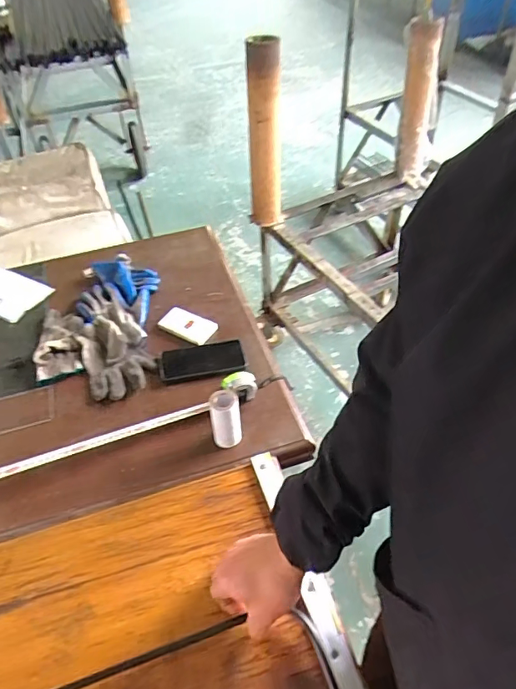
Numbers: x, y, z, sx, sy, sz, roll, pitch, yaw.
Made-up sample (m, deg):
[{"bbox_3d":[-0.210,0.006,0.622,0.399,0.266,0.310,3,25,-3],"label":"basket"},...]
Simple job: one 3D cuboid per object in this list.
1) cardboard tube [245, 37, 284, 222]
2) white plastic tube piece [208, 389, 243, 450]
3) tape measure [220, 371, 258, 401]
[{"bbox_3d":[0.020,-0.586,1.404,0.092,0.503,0.098,-1,46,1],"label":"cardboard tube"},{"bbox_3d":[-0.050,0.117,0.764,0.045,0.098,0.037,-11,46,-7],"label":"white plastic tube piece"},{"bbox_3d":[-0.030,0.076,0.830,0.055,0.059,0.027,-18,48,-13],"label":"tape measure"}]

